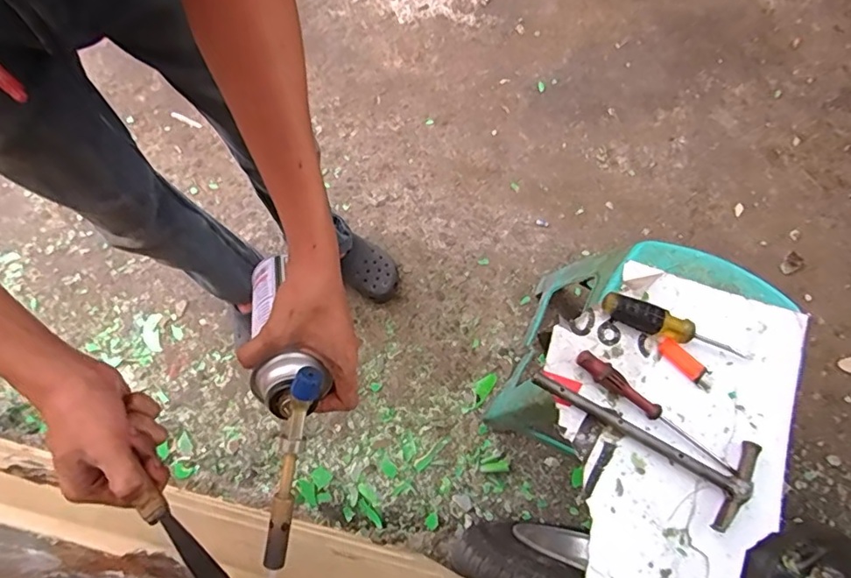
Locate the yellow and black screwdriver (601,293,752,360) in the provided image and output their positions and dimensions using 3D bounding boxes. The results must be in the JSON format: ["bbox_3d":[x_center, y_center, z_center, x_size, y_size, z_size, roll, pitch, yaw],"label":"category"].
[{"bbox_3d":[0.295,0.046,0.628,0.176,0.034,0.029,19,73,4],"label":"yellow and black screwdriver"}]

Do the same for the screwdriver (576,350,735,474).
[{"bbox_3d":[0.258,0.138,0.609,0.199,0.022,0.022,37,75,9],"label":"screwdriver"}]

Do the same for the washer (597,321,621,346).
[{"bbox_3d":[0.221,0.054,0.646,0.025,0.006,0.027,0,76,1],"label":"washer"}]

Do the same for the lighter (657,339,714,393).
[{"bbox_3d":[0.311,0.091,0.636,0.023,0.011,0.077,-42,79,-13],"label":"lighter"}]

